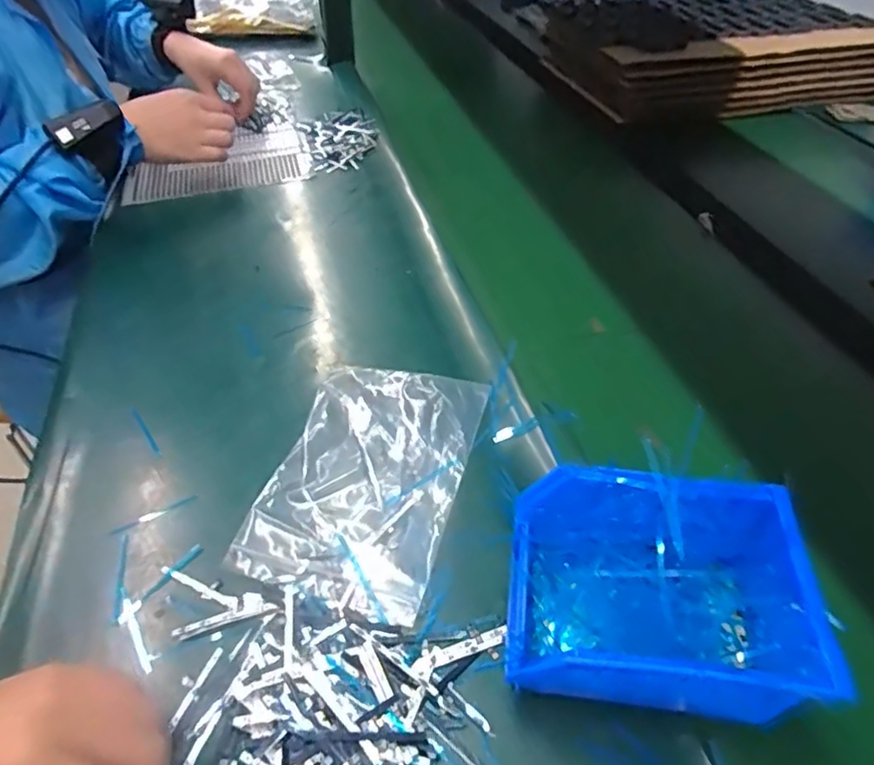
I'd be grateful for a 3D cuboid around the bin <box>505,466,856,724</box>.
[{"bbox_3d":[0.111,0.108,0.312,0.142,0.066,0.109,5,46,9],"label":"bin"}]

